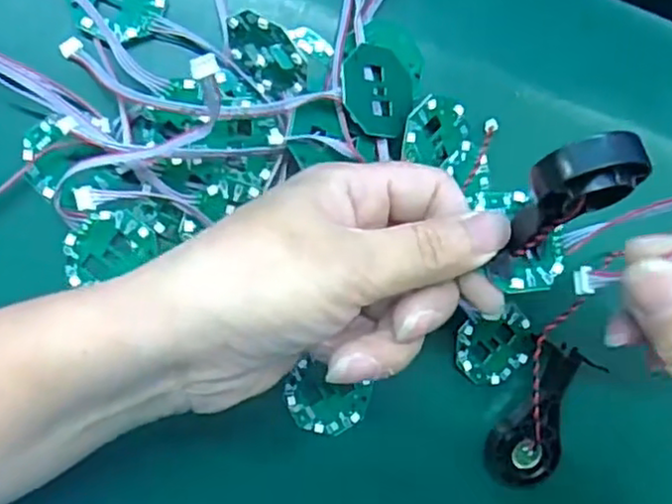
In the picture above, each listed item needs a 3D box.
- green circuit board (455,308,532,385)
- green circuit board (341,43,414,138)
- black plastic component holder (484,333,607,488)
[{"bbox_3d":[0.066,0.040,0.288,0.033,0.006,0.030,-6,93,-11],"label":"green circuit board"},{"bbox_3d":[0.016,-0.062,0.265,0.031,0.004,0.036,4,82,-28],"label":"green circuit board"},{"bbox_3d":[0.085,0.068,0.287,0.030,0.014,0.060,20,88,-12],"label":"black plastic component holder"}]

